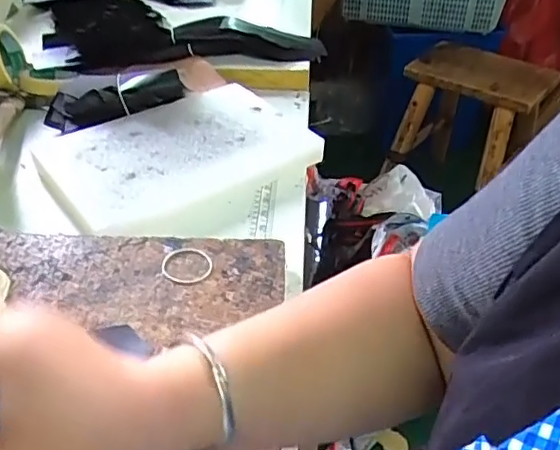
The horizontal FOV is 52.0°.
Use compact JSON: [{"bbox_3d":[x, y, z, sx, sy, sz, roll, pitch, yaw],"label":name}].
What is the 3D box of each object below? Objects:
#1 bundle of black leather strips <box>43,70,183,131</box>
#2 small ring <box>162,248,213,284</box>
[{"bbox_3d":[-0.221,-0.163,0.751,0.186,0.048,0.058,-14,40,1],"label":"bundle of black leather strips"},{"bbox_3d":[-0.086,0.037,0.532,0.046,0.004,0.046,1,39,-1],"label":"small ring"}]

